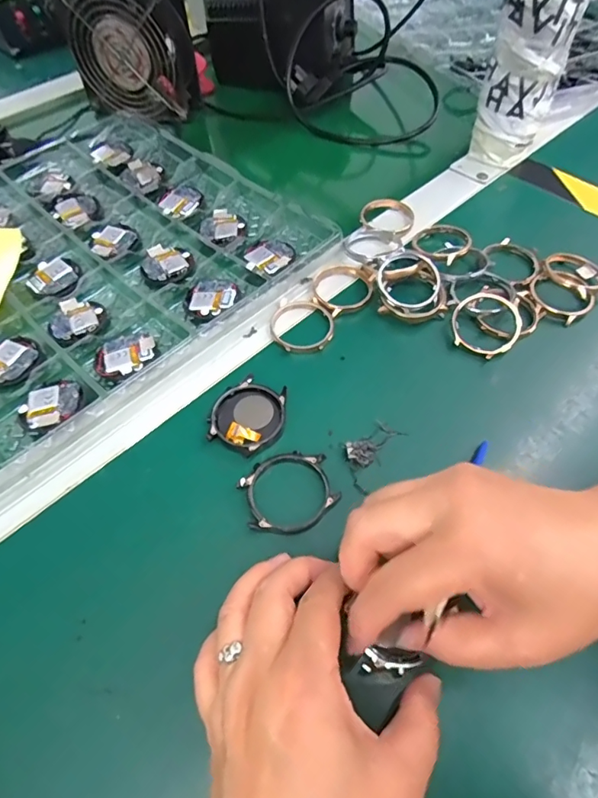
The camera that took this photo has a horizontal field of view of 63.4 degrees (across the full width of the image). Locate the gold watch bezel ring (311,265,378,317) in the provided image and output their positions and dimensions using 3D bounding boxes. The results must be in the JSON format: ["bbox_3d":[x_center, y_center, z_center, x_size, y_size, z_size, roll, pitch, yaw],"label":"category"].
[{"bbox_3d":[0.032,-0.087,0.365,0.043,0.012,0.051,34,64,17],"label":"gold watch bezel ring"}]

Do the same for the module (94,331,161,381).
[{"bbox_3d":[-0.120,-0.031,0.334,0.037,0.008,0.043,38,64,23],"label":"module"}]

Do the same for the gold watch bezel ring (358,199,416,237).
[{"bbox_3d":[0.073,-0.152,0.409,0.045,0.008,0.045,0,55,1],"label":"gold watch bezel ring"}]

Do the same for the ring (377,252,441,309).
[{"bbox_3d":[0.080,-0.086,0.352,0.044,0.006,0.046,1,72,-3],"label":"ring"}]

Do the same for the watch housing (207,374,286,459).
[{"bbox_3d":[-0.031,0.010,0.302,0.044,0.012,0.048,22,58,15],"label":"watch housing"}]

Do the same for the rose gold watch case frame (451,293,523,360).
[{"bbox_3d":[0.131,-0.051,0.339,0.047,0.007,0.048,11,75,10],"label":"rose gold watch case frame"}]

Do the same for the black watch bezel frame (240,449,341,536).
[{"bbox_3d":[-0.006,0.053,0.276,0.053,0.006,0.047,-18,57,-11],"label":"black watch bezel frame"}]

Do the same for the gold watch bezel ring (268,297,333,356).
[{"bbox_3d":[0.002,-0.052,0.347,0.045,0.007,0.048,0,55,1],"label":"gold watch bezel ring"}]

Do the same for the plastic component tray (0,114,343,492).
[{"bbox_3d":[-0.233,-0.084,0.368,0.309,0.028,0.432,37,63,23],"label":"plastic component tray"}]

